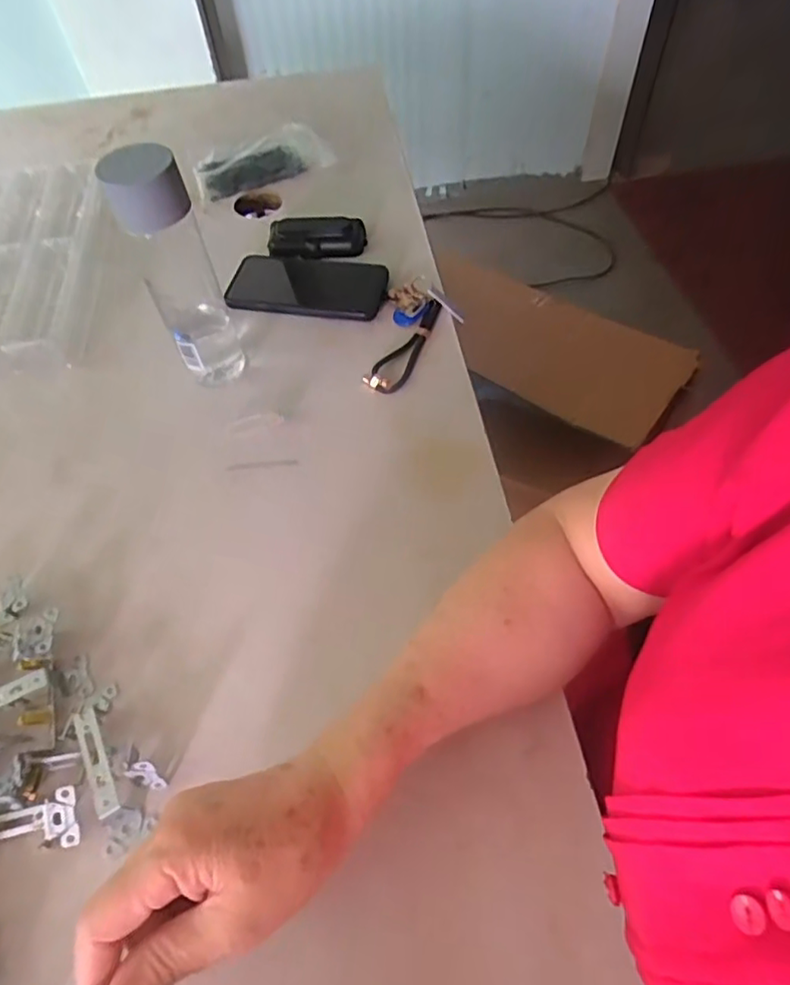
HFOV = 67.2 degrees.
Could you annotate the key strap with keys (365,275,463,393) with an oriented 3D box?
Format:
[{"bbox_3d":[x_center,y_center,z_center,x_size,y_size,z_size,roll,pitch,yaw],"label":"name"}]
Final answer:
[{"bbox_3d":[0.003,-0.158,0.586,0.076,0.018,0.132,31,64,20],"label":"key strap with keys"}]

